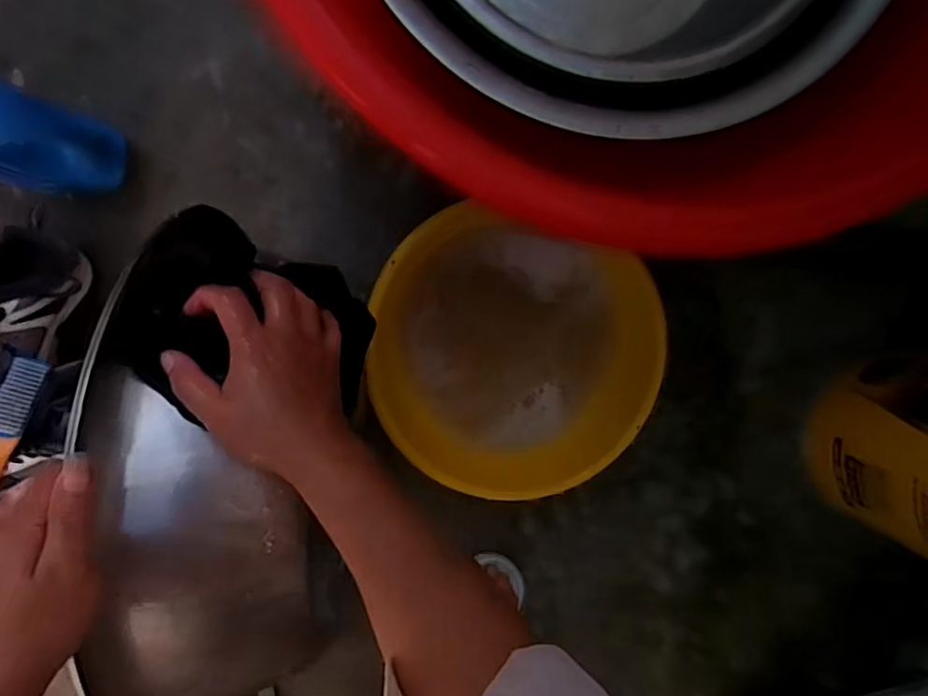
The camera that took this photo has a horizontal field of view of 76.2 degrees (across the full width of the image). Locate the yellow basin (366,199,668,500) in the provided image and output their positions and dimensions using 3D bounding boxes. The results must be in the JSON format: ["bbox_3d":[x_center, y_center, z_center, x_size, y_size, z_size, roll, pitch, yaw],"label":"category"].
[{"bbox_3d":[0.054,0.018,0.774,0.352,0.101,0.348,-1,97,-6],"label":"yellow basin"}]

